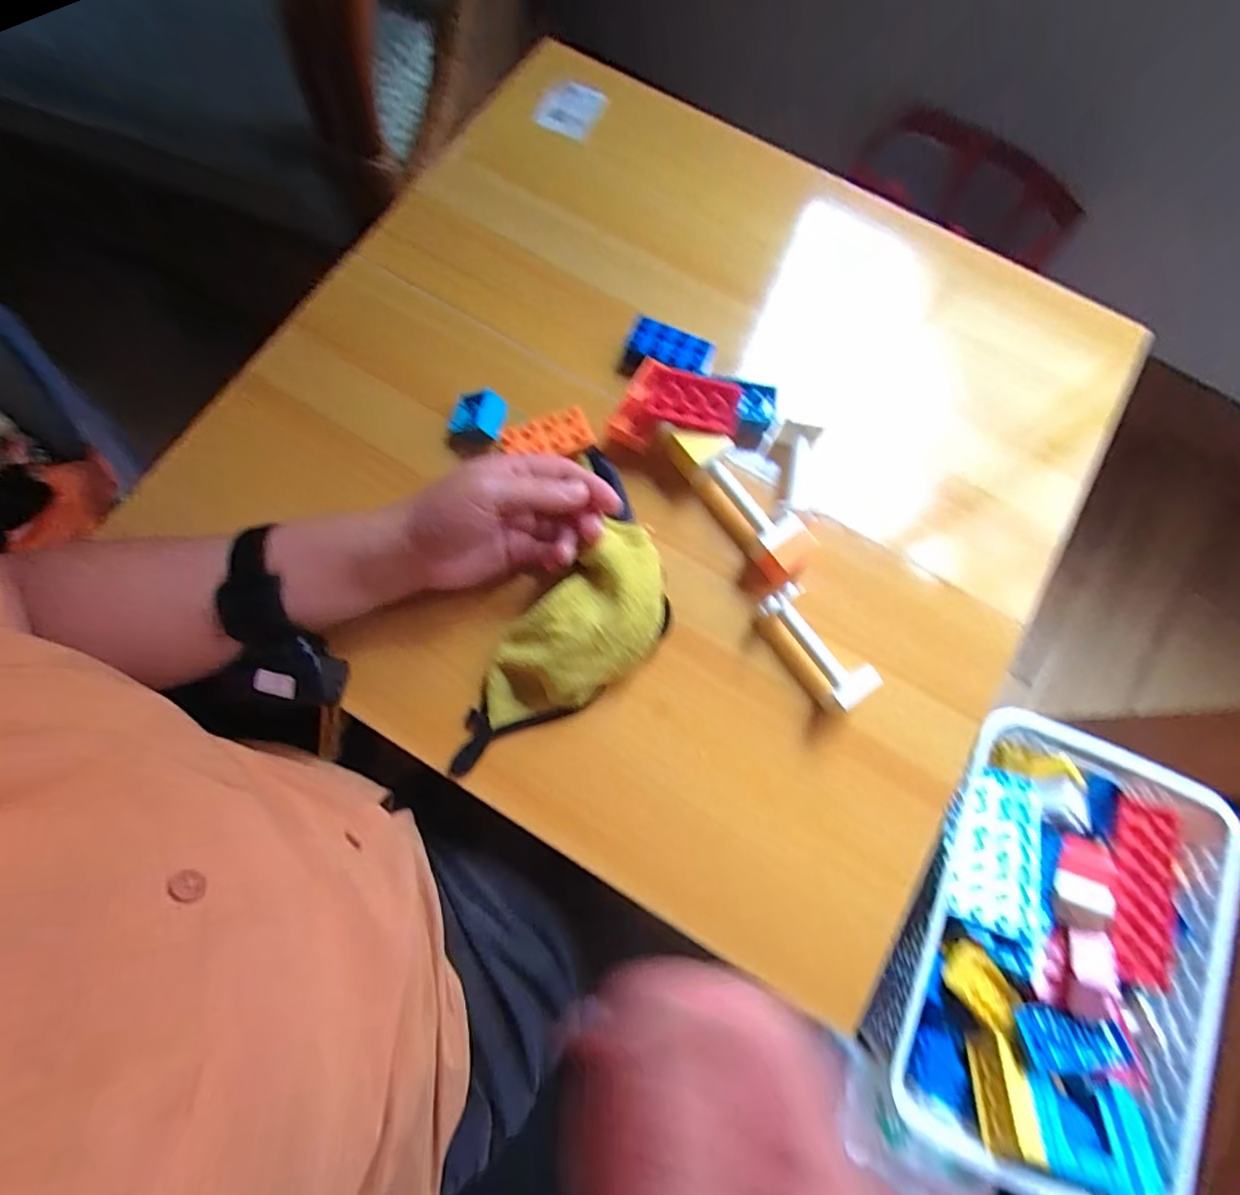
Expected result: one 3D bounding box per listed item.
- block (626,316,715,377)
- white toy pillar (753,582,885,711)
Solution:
[{"bbox_3d":[0.039,-0.188,0.433,0.067,0.018,0.027,21,75,4],"label":"block"},{"bbox_3d":[0.130,0.033,0.379,0.032,0.032,0.086,-34,79,-10],"label":"white toy pillar"}]

